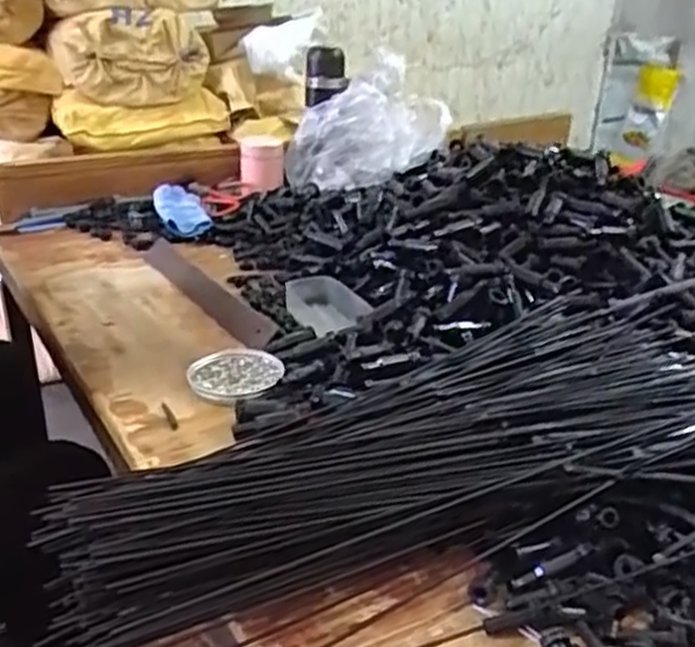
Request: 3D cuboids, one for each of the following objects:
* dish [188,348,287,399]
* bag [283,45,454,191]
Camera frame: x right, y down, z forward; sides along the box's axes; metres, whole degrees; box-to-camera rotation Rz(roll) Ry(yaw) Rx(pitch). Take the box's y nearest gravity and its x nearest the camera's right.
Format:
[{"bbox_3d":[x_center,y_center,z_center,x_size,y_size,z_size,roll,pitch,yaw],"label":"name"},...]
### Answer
[{"bbox_3d":[-0.109,0.048,0.773,0.089,0.013,0.083,4,26,4],"label":"dish"},{"bbox_3d":[0.030,-0.293,1.190,0.238,0.178,0.090,2,26,-1],"label":"bag"}]

